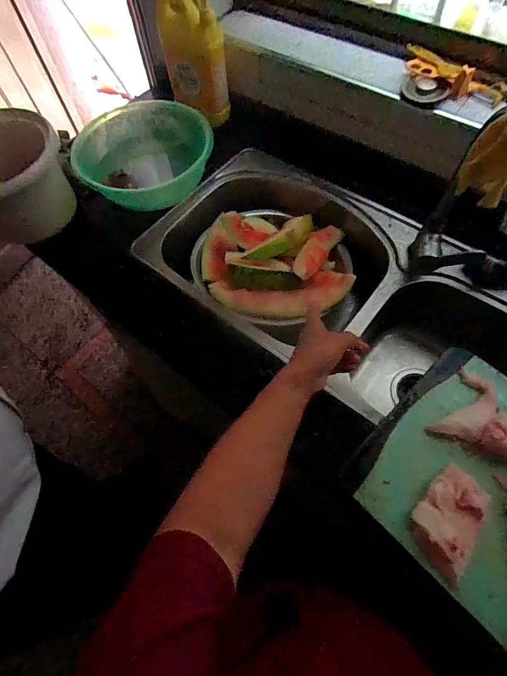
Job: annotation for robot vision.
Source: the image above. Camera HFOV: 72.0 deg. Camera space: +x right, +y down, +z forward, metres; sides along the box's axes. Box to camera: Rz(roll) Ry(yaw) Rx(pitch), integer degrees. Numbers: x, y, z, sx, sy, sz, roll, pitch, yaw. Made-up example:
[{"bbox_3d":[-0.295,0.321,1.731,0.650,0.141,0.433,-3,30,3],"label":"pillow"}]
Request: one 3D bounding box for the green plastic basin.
[{"bbox_3d":[-0.241,-0.395,0.793,0.277,0.135,0.277,-1,62,1],"label":"green plastic basin"}]

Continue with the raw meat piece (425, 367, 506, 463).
[{"bbox_3d":[0.336,0.108,0.513,0.118,0.041,0.115,24,65,14],"label":"raw meat piece"}]

